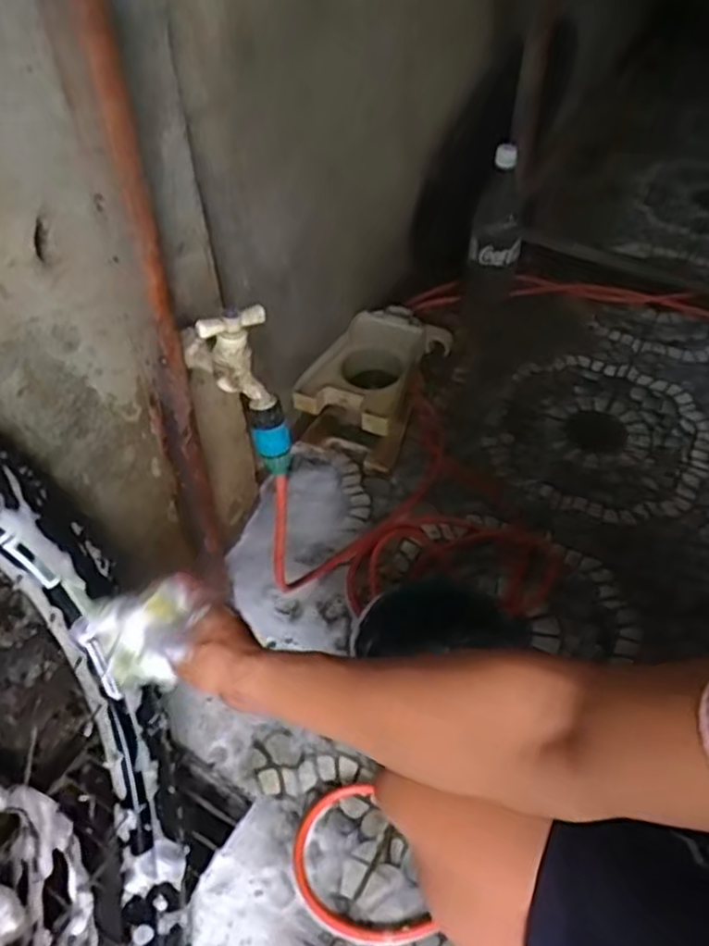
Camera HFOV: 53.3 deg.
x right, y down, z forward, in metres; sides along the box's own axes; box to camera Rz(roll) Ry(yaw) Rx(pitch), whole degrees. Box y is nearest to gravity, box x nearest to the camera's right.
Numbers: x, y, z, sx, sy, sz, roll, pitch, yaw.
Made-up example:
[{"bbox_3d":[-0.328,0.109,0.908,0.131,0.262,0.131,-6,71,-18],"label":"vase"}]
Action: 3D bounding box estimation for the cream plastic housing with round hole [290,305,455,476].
[{"bbox_3d":[0.031,-0.142,1.142,0.166,0.119,0.254,20,52,20],"label":"cream plastic housing with round hole"}]

